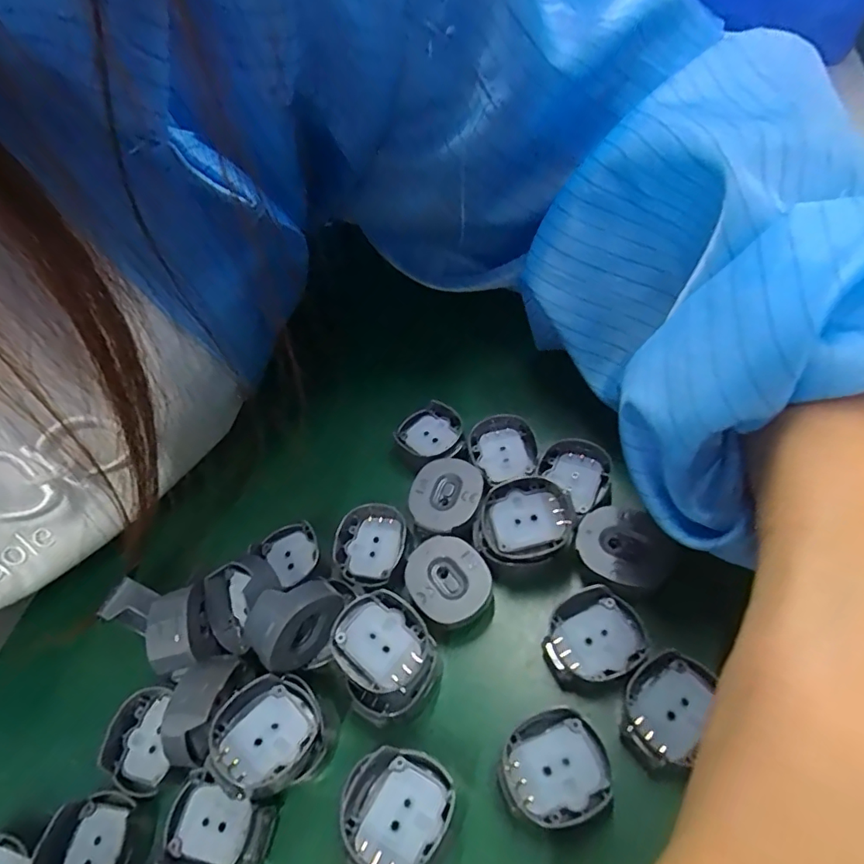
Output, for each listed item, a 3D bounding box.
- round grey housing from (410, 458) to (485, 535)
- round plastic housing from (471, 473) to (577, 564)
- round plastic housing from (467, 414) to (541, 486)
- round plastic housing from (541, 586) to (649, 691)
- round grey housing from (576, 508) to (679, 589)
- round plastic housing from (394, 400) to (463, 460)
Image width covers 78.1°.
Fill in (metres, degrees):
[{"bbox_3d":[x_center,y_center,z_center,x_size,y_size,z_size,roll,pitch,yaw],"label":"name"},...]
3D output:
[{"bbox_3d":[0.004,0.022,0.185,0.025,0.005,0.026,7,56,17],"label":"round grey housing"},{"bbox_3d":[0.029,0.029,0.169,0.028,0.009,0.027,-2,72,7],"label":"round plastic housing"},{"bbox_3d":[0.027,0.006,0.197,0.026,0.012,0.023,2,55,13],"label":"round plastic housing"},{"bbox_3d":[0.047,0.060,0.154,0.029,0.007,0.024,-26,53,-8],"label":"round plastic housing"},{"bbox_3d":[0.059,0.035,0.163,0.023,0.005,0.027,-35,55,-15],"label":"round grey housing"},{"bbox_3d":[0.001,0.001,0.205,0.022,0.010,0.028,-35,55,-15],"label":"round plastic housing"}]

